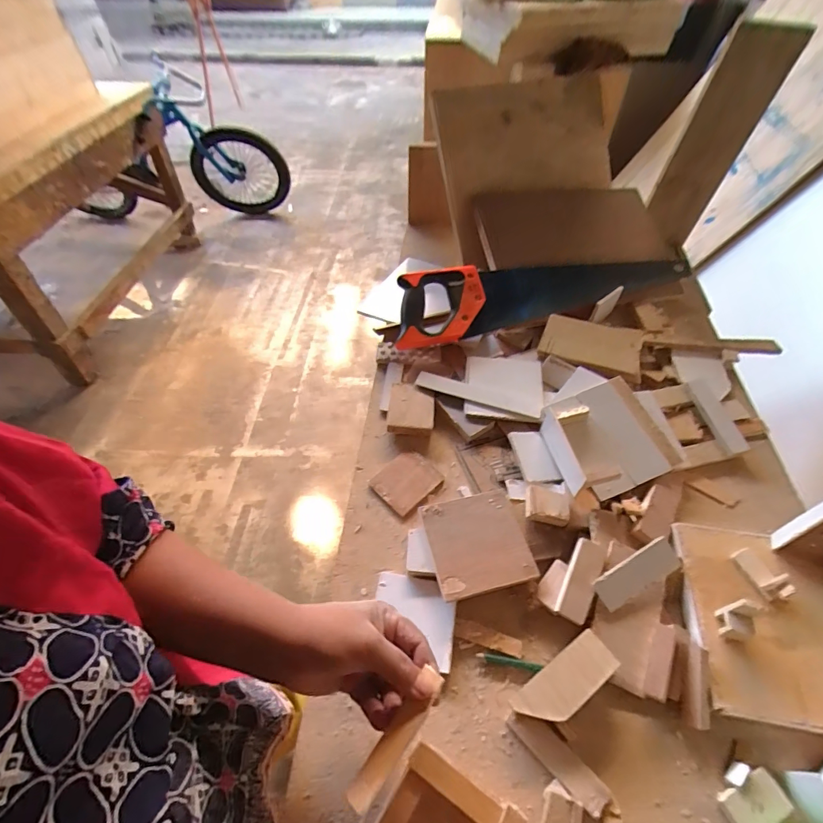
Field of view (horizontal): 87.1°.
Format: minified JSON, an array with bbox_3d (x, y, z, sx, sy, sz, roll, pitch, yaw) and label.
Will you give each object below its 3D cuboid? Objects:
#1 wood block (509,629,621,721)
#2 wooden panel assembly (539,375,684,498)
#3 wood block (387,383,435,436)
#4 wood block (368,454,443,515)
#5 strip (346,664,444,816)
[{"bbox_3d":[0.138,0.245,0.390,0.097,0.023,0.038,-30,58,-17],"label":"wood block"},{"bbox_3d":[0.237,0.032,0.533,0.148,0.039,0.130,-15,52,-12],"label":"wooden panel assembly"},{"bbox_3d":[0.000,-0.003,0.587,0.061,0.018,0.078,3,51,3],"label":"wood block"},{"bbox_3d":[-0.006,0.084,0.529,0.073,0.009,0.062,-37,60,-26],"label":"wood block"},{"bbox_3d":[-0.010,0.234,0.312,0.018,0.010,0.096,32,61,23],"label":"strip"}]

